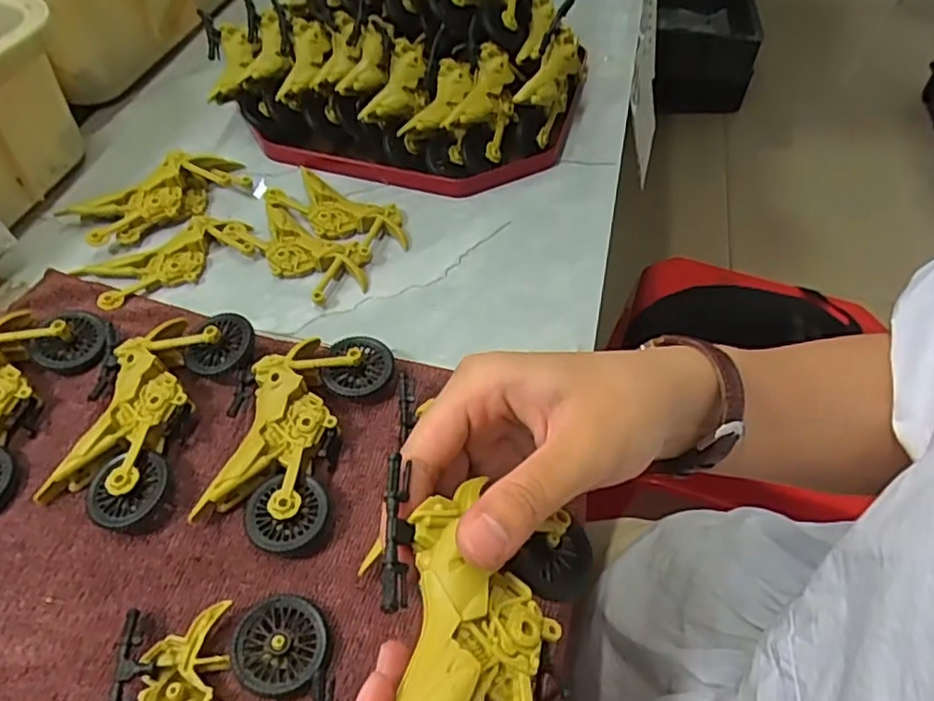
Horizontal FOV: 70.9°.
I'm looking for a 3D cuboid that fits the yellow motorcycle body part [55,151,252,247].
[{"bbox_3d":[-0.198,-0.101,0.428,0.110,0.026,0.040,-26,58,-22],"label":"yellow motorcycle body part"}]

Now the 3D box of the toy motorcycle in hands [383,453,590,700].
[{"bbox_3d":[0.001,0.080,0.188,0.065,0.031,0.096,11,52,4],"label":"toy motorcycle in hands"}]

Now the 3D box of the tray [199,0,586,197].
[{"bbox_3d":[-0.050,-0.232,0.487,0.272,0.107,0.212,11,52,4],"label":"tray"}]

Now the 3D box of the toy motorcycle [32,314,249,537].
[{"bbox_3d":[-0.161,0.025,0.322,0.072,0.027,0.114,15,53,7],"label":"toy motorcycle"}]

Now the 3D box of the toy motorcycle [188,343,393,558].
[{"bbox_3d":[-0.085,0.036,0.320,0.067,0.023,0.114,15,53,7],"label":"toy motorcycle"}]

